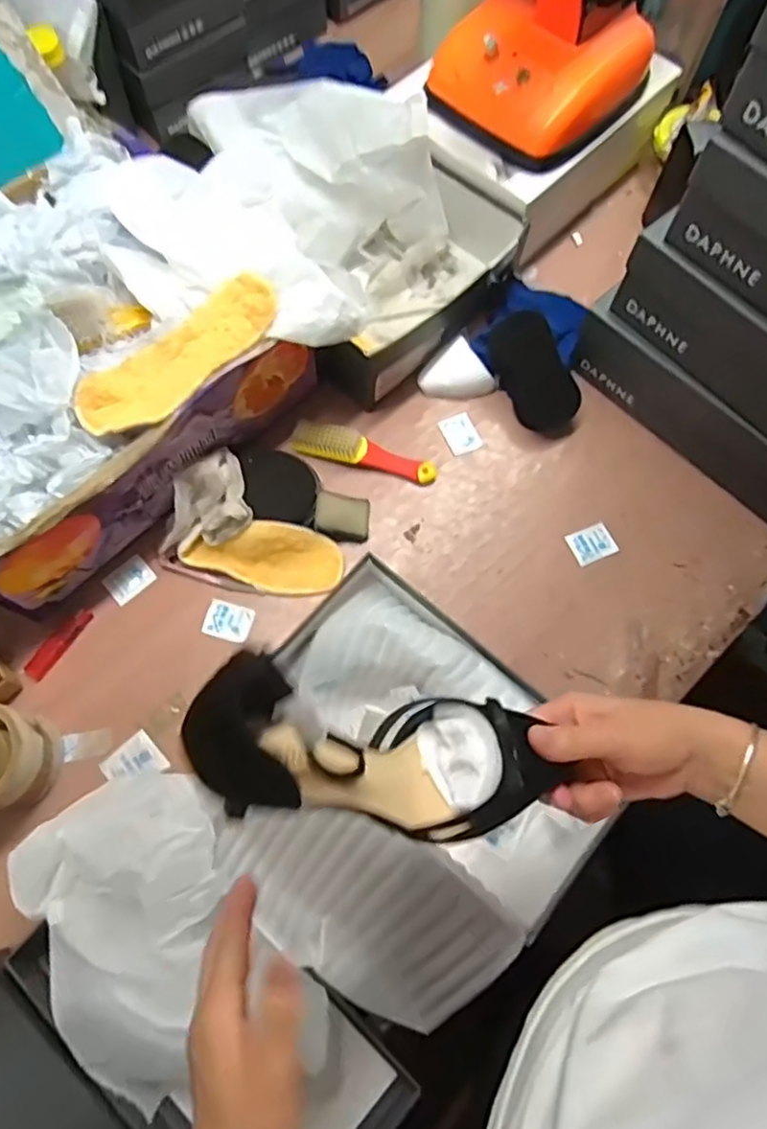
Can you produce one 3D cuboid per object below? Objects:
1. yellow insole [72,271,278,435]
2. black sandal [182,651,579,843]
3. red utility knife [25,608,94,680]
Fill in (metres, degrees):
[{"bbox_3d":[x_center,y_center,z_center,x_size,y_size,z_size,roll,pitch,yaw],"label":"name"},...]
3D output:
[{"bbox_3d":[-0.177,-0.182,0.588,0.196,0.029,0.075,-35,75,-13],"label":"yellow insole"},{"bbox_3d":[0.010,0.105,0.360,0.067,0.228,0.074,-14,63,42],"label":"black sandal"},{"bbox_3d":[-0.314,0.076,0.646,0.018,0.013,0.079,36,73,10],"label":"red utility knife"}]

